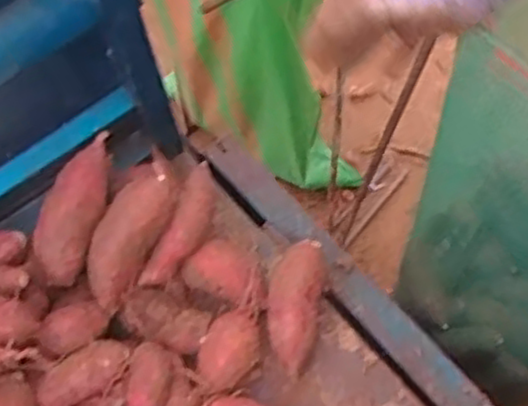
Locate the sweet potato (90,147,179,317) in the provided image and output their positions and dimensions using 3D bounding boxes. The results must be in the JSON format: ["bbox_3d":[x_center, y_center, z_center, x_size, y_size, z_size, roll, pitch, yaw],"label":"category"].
[{"bbox_3d":[-0.113,0.025,0.618,0.043,0.038,0.131,23,84,16],"label":"sweet potato"}]

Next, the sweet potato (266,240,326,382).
[{"bbox_3d":[0.028,0.086,0.647,0.045,0.047,0.127,5,60,7],"label":"sweet potato"}]

